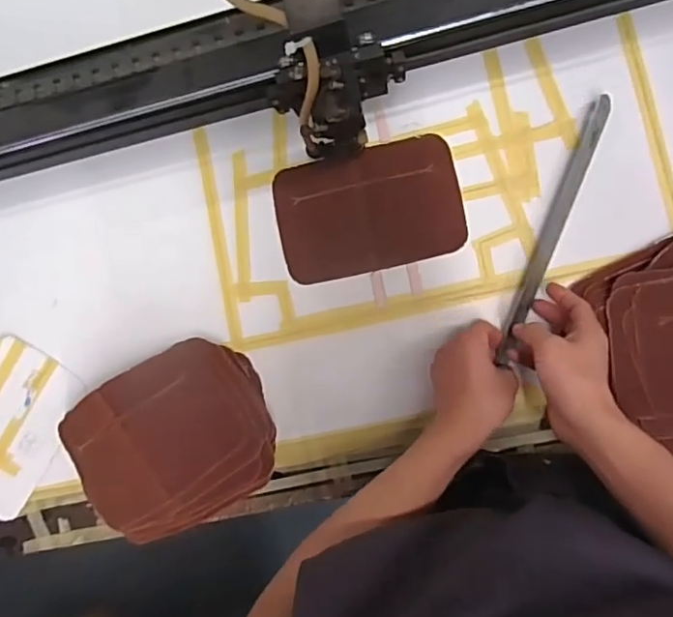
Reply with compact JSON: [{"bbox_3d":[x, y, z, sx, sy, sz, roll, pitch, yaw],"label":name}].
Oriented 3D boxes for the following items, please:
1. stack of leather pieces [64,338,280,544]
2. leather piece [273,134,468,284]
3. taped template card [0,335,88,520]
[{"bbox_3d":[-0.178,0.146,0.611,0.213,0.080,0.174,-32,88,7],"label":"stack of leather pieces"},{"bbox_3d":[0.035,-0.108,0.622,0.197,0.004,0.130,-12,91,7],"label":"leather piece"},{"bbox_3d":[-0.391,0.139,0.675,0.129,0.009,0.192,31,92,2],"label":"taped template card"}]

